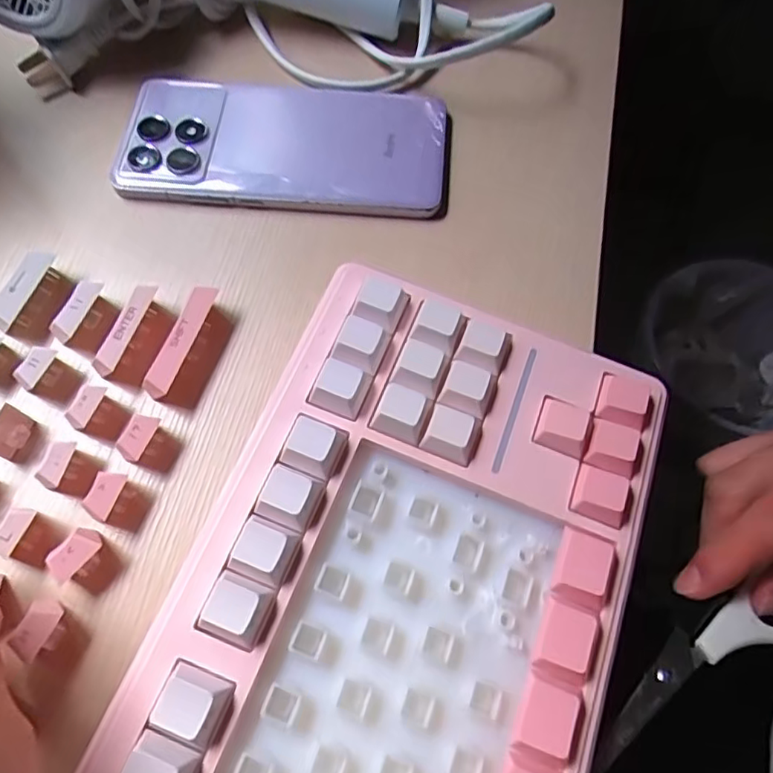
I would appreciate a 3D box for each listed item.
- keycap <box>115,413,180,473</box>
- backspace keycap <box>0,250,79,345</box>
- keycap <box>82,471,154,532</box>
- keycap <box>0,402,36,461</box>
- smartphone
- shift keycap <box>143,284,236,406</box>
[{"bbox_3d":[-0.091,0.022,0.226,0.016,0.015,0.018,23,66,10],"label":"keycap"},{"bbox_3d":[-0.151,-0.040,0.248,0.018,0.015,0.037,13,65,6],"label":"backspace keycap"},{"bbox_3d":[-0.099,0.042,0.215,0.014,0.018,0.017,17,65,8],"label":"keycap"},{"bbox_3d":[-0.145,0.016,0.221,0.014,0.009,0.018,21,66,12],"label":"keycap"},{"bbox_3d":[-0.049,-0.122,0.284,0.154,0.012,0.082,8,64,3],"label":"smartphone"},{"bbox_3d":[-0.080,-0.016,0.240,0.015,0.018,0.050,15,65,6],"label":"shift keycap"}]

